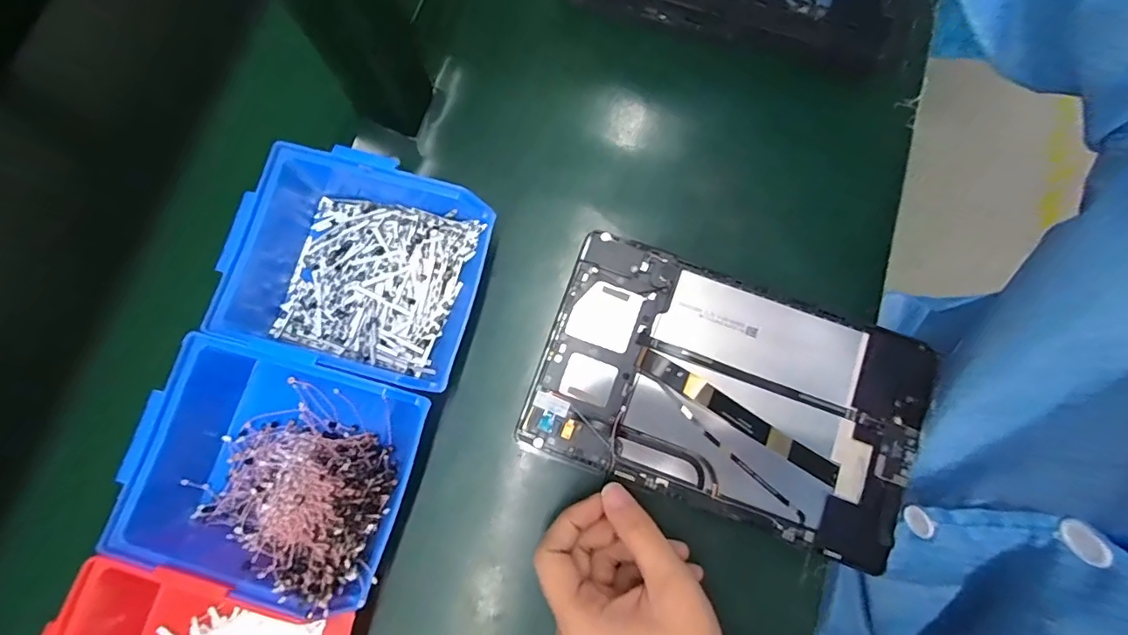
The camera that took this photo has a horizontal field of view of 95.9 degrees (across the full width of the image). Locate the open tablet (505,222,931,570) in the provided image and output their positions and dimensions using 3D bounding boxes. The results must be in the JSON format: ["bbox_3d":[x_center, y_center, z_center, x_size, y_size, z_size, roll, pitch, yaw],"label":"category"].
[{"bbox_3d":[0.107,0.048,0.332,0.239,0.012,0.150,19,79,5],"label":"open tablet"}]

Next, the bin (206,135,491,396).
[{"bbox_3d":[-0.136,-0.032,0.319,0.158,0.059,0.125,15,79,4],"label":"bin"}]

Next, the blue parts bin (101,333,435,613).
[{"bbox_3d":[-0.168,0.083,0.292,0.158,0.058,0.121,16,79,4],"label":"blue parts bin"}]

